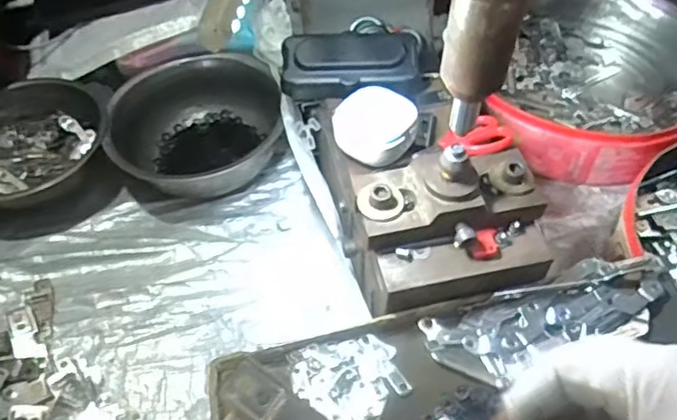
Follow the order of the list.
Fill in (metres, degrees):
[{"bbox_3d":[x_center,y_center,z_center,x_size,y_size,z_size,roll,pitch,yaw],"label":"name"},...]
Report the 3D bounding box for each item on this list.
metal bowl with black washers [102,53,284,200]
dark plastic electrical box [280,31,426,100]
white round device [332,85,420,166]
[{"bbox_3d":[-0.134,-0.079,0.559,0.151,0.059,0.148,-1,52,1],"label":"metal bowl with black washers"},{"bbox_3d":[0.011,-0.112,0.477,0.103,0.035,0.049,-1,85,5],"label":"dark plastic electrical box"},{"bbox_3d":[0.027,-0.059,0.432,0.056,0.027,0.052,-1,83,11],"label":"white round device"}]

